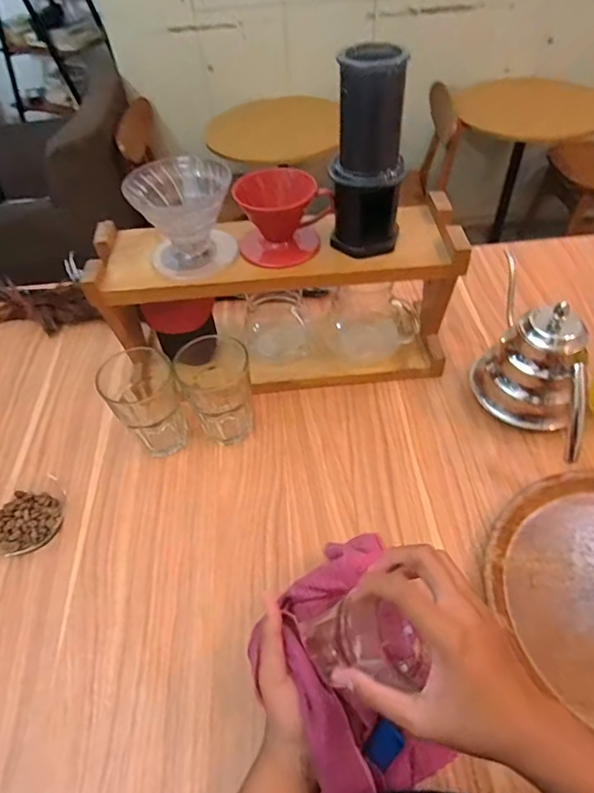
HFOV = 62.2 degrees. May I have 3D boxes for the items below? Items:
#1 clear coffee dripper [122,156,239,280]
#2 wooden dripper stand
[{"bbox_3d":[-0.127,-0.206,0.571,0.109,0.093,0.095,-28,54,-18],"label":"clear coffee dripper"},{"bbox_3d":[-0.019,-0.122,0.662,0.435,0.212,0.137,-6,50,-1],"label":"wooden dripper stand"}]

